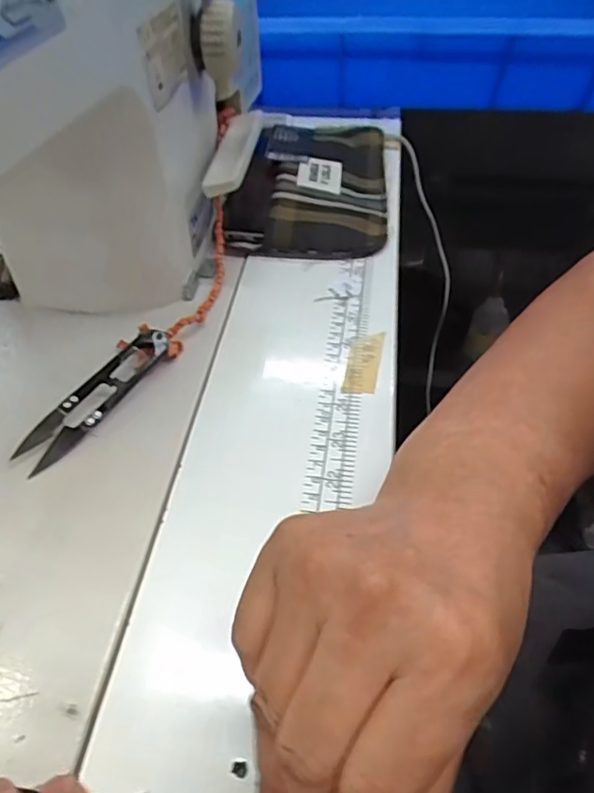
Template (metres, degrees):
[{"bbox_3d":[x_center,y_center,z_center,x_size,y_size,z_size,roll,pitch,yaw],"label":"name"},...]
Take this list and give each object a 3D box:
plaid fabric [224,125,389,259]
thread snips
[{"bbox_3d":[0.009,-0.185,0.484,0.126,0.025,0.217,2,46,3],"label":"plaid fabric"},{"bbox_3d":[-0.106,-0.001,0.317,0.022,0.007,0.104,33,59,11],"label":"thread snips"}]

